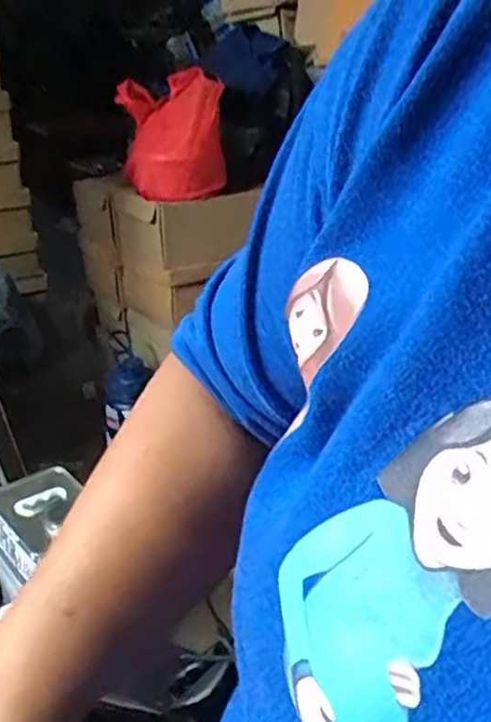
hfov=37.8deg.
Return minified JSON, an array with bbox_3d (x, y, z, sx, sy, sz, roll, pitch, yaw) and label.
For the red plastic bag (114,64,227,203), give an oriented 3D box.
[{"bbox_3d":[-0.116,-0.354,1.130,0.151,0.170,0.125,-6,26,-15],"label":"red plastic bag"}]

